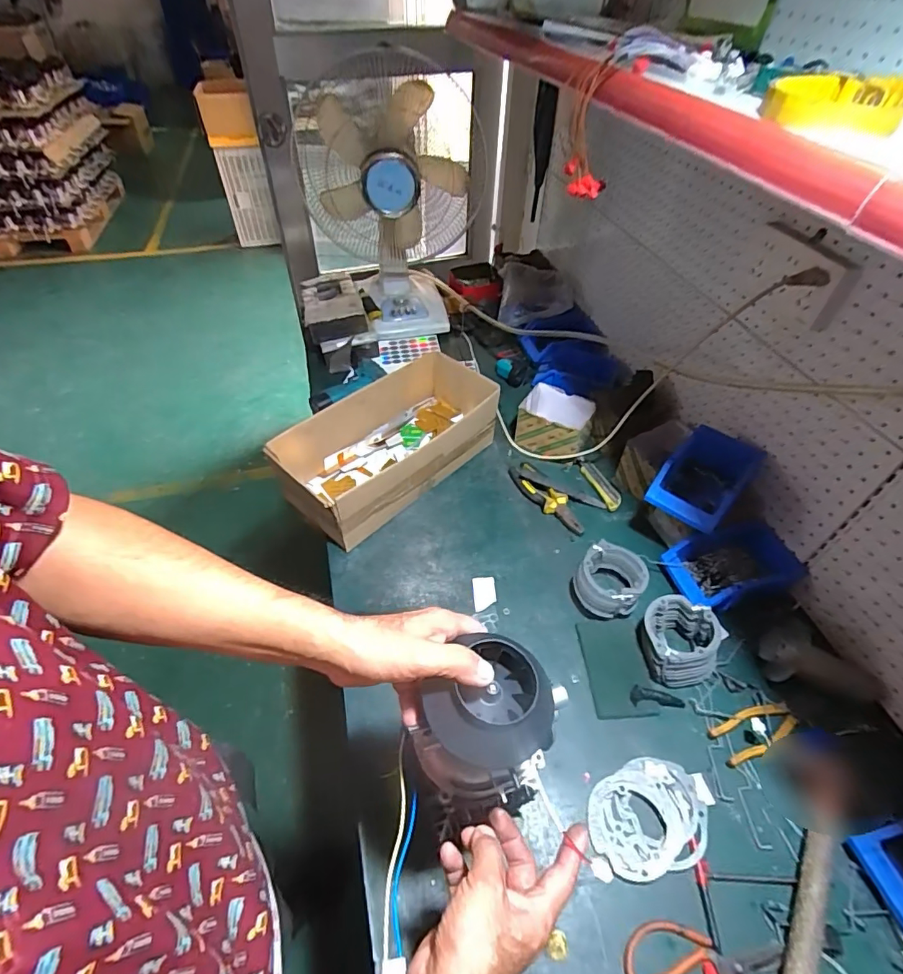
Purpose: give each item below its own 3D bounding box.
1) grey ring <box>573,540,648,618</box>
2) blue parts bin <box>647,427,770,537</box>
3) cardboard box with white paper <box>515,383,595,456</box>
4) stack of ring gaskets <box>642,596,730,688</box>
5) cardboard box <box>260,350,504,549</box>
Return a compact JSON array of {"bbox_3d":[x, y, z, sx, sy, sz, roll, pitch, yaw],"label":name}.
[{"bbox_3d":[0.260,0.156,0.814,0.097,0.076,0.106,1,48,-1],"label":"grey ring"},{"bbox_3d":[0.423,-0.016,0.825,0.121,0.075,0.177,37,56,27],"label":"blue parts bin"},{"bbox_3d":[0.222,-0.134,1.074,0.149,0.102,0.122,18,49,14],"label":"cardboard box with white paper"},{"bbox_3d":[0.341,0.227,0.739,0.117,0.074,0.131,34,55,25],"label":"stack of ring gaskets"},{"bbox_3d":[-0.114,-0.085,0.979,0.443,0.185,0.211,-35,57,-29],"label":"cardboard box"}]

